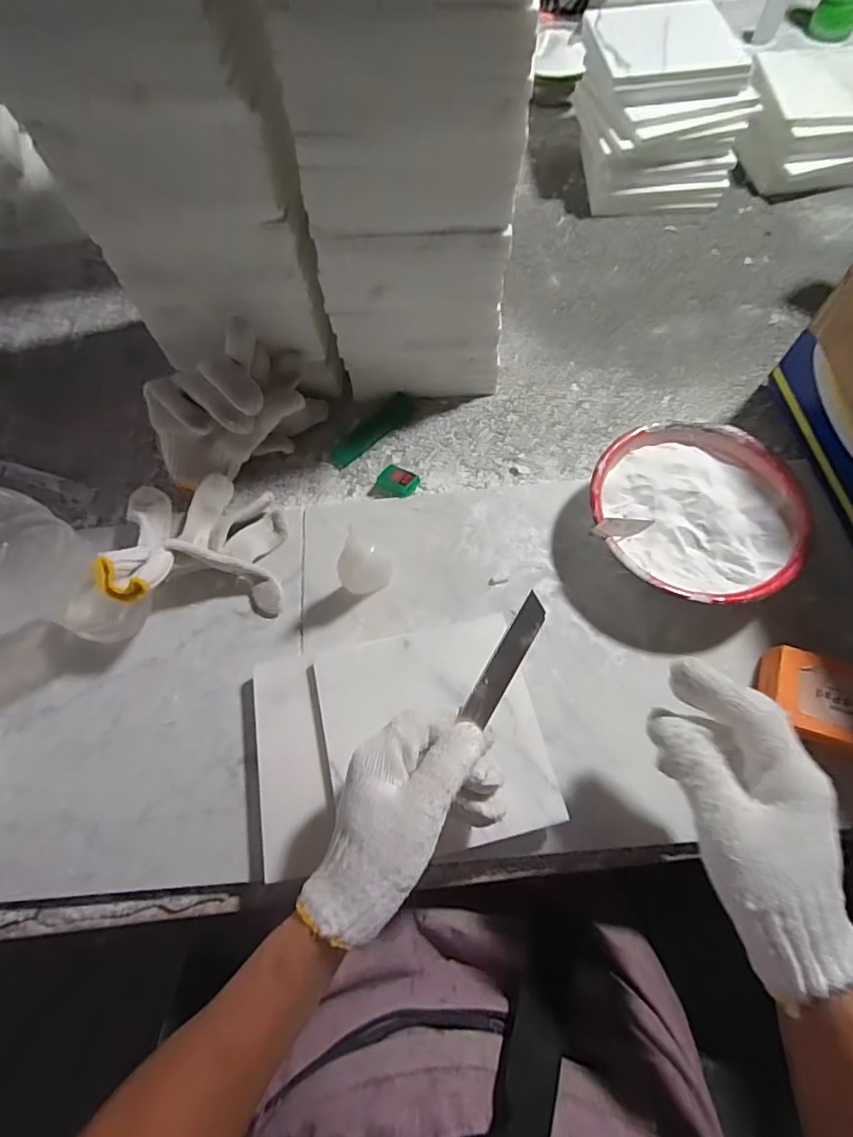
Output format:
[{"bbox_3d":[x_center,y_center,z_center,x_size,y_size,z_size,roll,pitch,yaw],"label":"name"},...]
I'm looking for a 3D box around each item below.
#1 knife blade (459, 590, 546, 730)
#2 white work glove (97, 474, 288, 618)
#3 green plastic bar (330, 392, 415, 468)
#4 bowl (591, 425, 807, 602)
[{"bbox_3d":[0.049,0.056,0.318,0.016,0.009,0.084,28,90,15],"label":"knife blade"},{"bbox_3d":[-0.190,-0.029,0.440,0.120,0.086,0.137,-17,65,-5],"label":"white work glove"},{"bbox_3d":[-0.054,-0.144,0.541,0.109,0.008,0.029,-42,70,-15],"label":"green plastic bar"},{"bbox_3d":[0.220,-0.041,0.442,0.159,0.051,0.160,-1,65,3],"label":"bowl"}]

